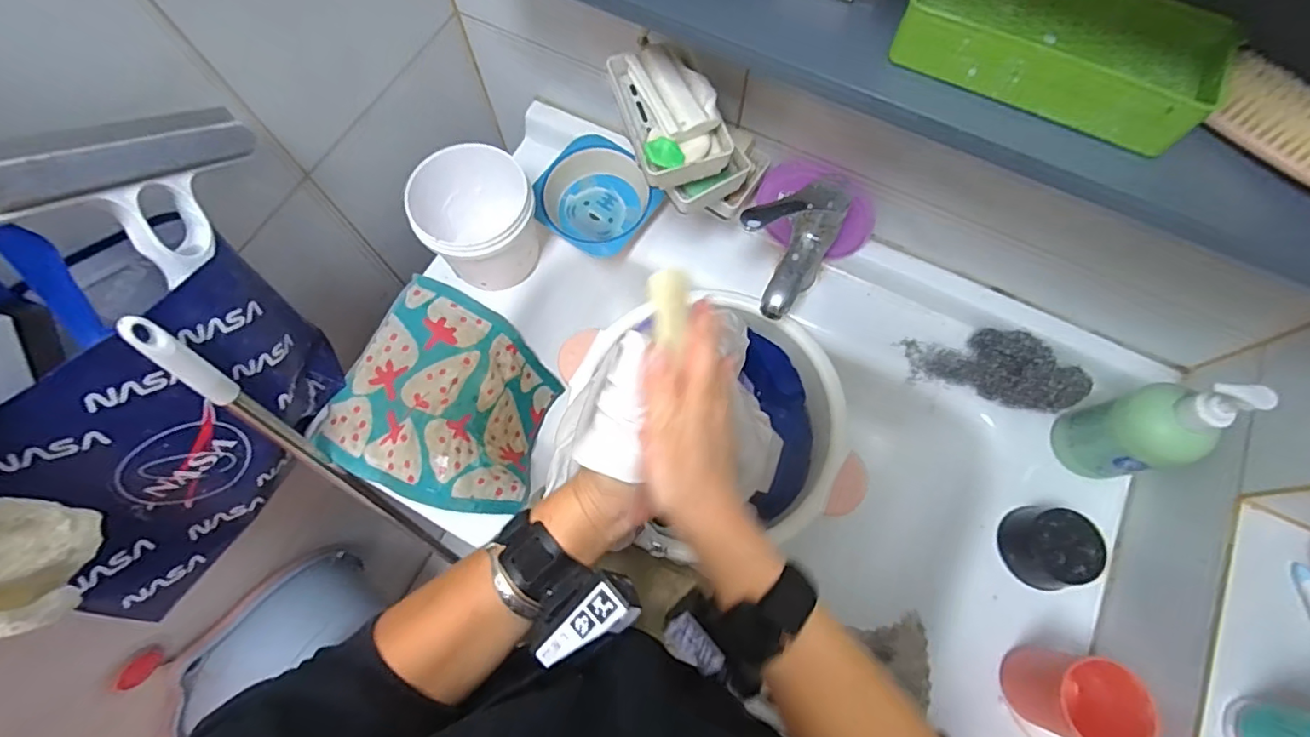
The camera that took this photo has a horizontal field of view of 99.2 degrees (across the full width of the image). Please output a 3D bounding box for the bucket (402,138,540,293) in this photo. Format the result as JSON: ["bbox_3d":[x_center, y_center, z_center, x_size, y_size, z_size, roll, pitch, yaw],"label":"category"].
[{"bbox_3d":[-0.196,-0.165,0.617,0.113,0.110,0.126,-24,72,-8],"label":"bucket"}]

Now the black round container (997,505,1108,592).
[{"bbox_3d":[0.376,0.167,0.531,0.073,0.043,0.070,0,70,0],"label":"black round container"}]

